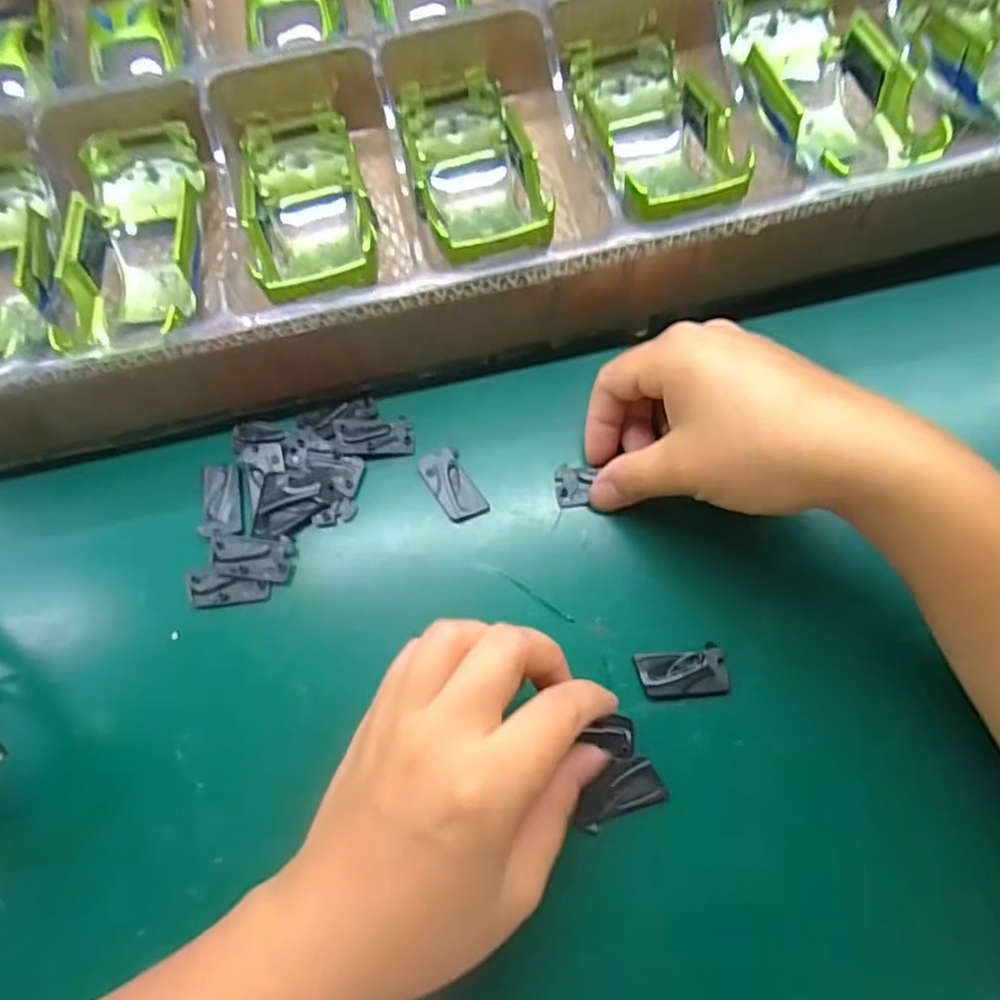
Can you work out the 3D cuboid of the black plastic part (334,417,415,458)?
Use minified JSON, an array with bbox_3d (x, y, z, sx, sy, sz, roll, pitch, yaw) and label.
[{"bbox_3d":[-0.055,-0.028,0.293,0.034,0.004,0.018,-4,70,1],"label":"black plastic part"}]

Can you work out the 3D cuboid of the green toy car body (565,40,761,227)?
[{"bbox_3d":[0.071,-0.169,0.312,0.057,0.038,0.134,-6,53,-2],"label":"green toy car body"}]

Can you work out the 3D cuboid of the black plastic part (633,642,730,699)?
[{"bbox_3d":[0.070,0.067,0.257,0.033,0.006,0.019,-10,70,-1],"label":"black plastic part"}]

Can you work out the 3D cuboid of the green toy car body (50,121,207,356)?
[{"bbox_3d":[-0.165,-0.122,0.305,0.054,0.029,0.119,-7,69,0],"label":"green toy car body"}]

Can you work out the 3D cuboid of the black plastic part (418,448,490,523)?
[{"bbox_3d":[-0.020,-0.006,0.287,0.018,0.004,0.033,-29,71,-8],"label":"black plastic part"}]

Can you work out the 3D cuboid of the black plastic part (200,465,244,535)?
[{"bbox_3d":[-0.120,0.000,0.286,0.017,0.004,0.033,-9,70,-1],"label":"black plastic part"}]

